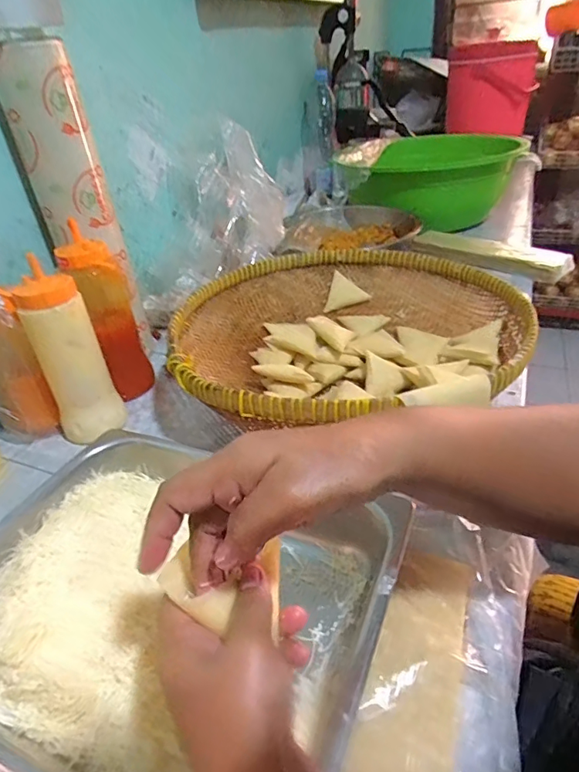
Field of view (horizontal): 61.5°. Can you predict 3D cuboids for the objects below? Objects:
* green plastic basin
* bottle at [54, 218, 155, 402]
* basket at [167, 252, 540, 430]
[{"bbox_3d":[0.342,-0.469,1.167,0.338,0.204,0.363,18,40,33],"label":"green plastic basin"},{"bbox_3d":[-0.233,-0.084,0.629,0.056,0.206,0.071,16,38,29],"label":"bottle"},{"bbox_3d":[0.074,-0.065,0.628,0.436,0.113,0.428,-4,33,3],"label":"basket"}]

